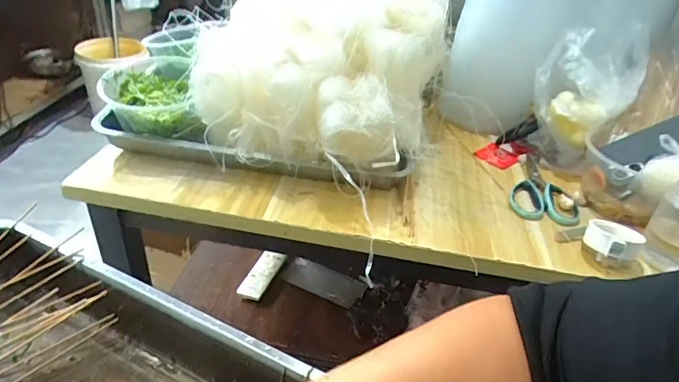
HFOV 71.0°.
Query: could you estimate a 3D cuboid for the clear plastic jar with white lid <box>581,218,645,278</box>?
[{"bbox_3d":[0.358,0.068,0.621,0.072,0.045,0.072,24,38,24],"label":"clear plastic jar with white lid"}]

